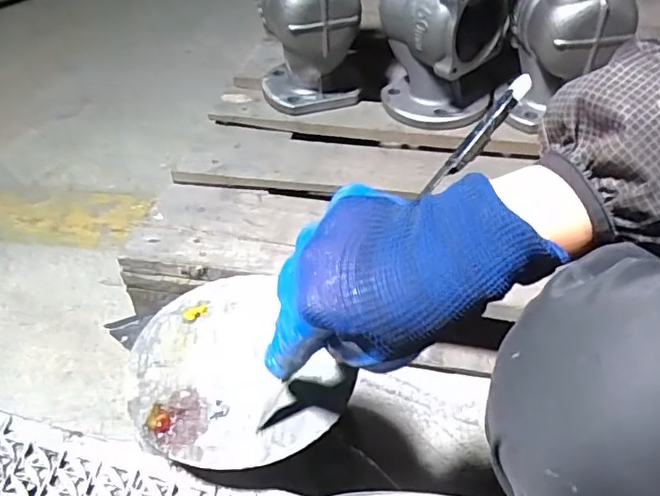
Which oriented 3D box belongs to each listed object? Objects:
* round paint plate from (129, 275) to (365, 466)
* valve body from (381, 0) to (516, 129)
[{"bbox_3d":[-0.073,0.086,0.405,0.137,0.010,0.157,-30,49,-26],"label":"round paint plate"},{"bbox_3d":[0.160,-0.319,0.762,0.171,0.282,0.192,10,44,13],"label":"valve body"}]

